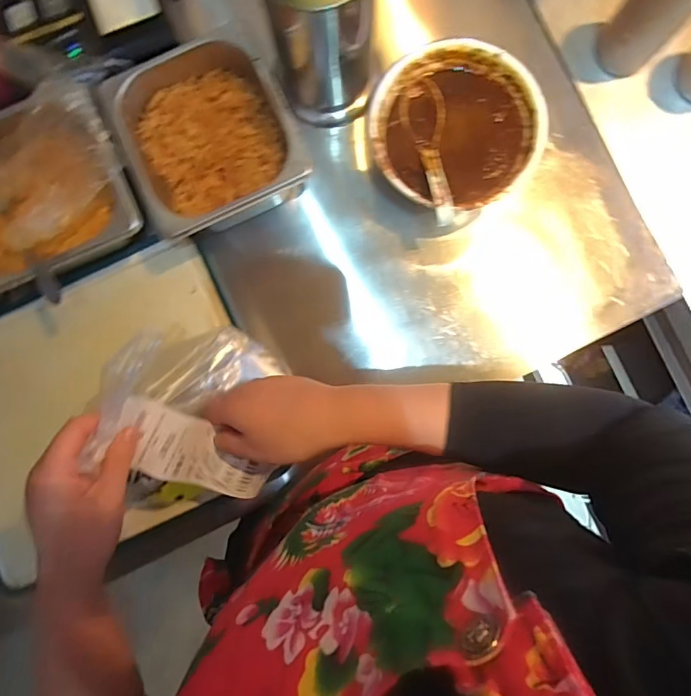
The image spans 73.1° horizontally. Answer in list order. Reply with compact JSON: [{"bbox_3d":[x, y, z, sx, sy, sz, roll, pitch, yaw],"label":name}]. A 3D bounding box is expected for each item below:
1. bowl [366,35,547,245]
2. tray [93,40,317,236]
[{"bbox_3d":[0.116,-0.229,0.507,0.171,0.066,0.171,0,86,1],"label":"bowl"},{"bbox_3d":[-0.140,-0.211,0.495,0.162,0.085,0.178,-27,86,-1],"label":"tray"}]

